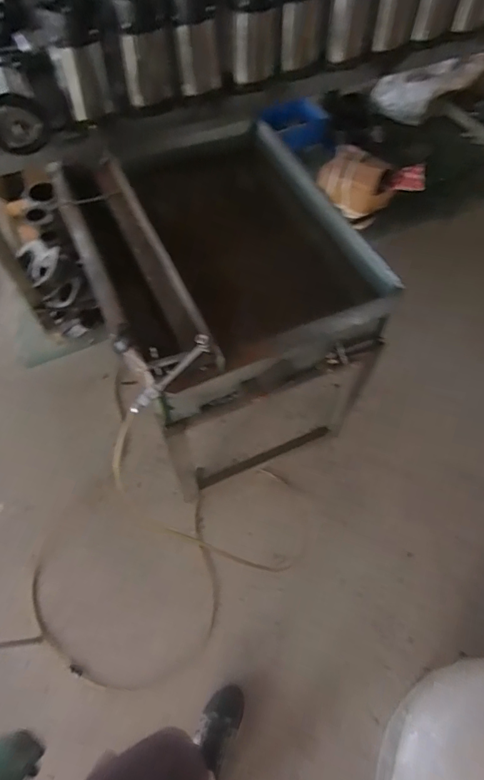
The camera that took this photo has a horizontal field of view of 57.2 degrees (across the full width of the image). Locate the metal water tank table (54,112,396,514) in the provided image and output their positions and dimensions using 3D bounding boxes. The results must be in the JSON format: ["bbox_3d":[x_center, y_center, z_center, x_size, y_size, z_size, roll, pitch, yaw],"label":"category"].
[{"bbox_3d":[-0.046,-0.265,1.341,0.664,0.781,0.895,-21,61,-12],"label":"metal water tank table"}]

